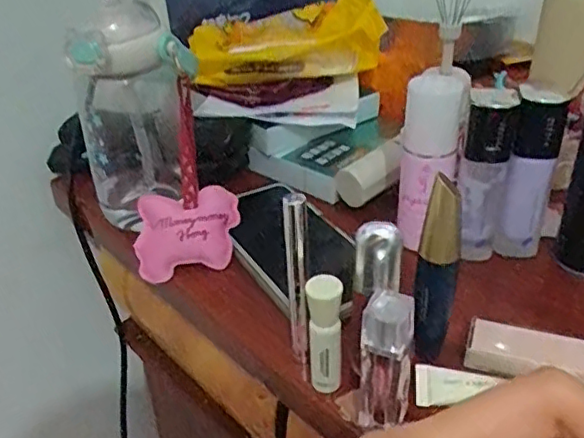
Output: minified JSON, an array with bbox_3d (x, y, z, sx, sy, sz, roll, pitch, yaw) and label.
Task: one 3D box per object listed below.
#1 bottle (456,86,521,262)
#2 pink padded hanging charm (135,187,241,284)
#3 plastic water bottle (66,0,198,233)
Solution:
[{"bbox_3d":[0.134,-0.028,0.422,0.030,0.119,0.028,14,36,23],"label":"bottle"},{"bbox_3d":[-0.077,0.010,0.447,0.076,0.015,0.062,-9,77,-5],"label":"pink padded hanging charm"},{"bbox_3d":[-0.115,-0.073,0.463,0.082,0.178,0.079,-11,34,-14],"label":"plastic water bottle"}]

